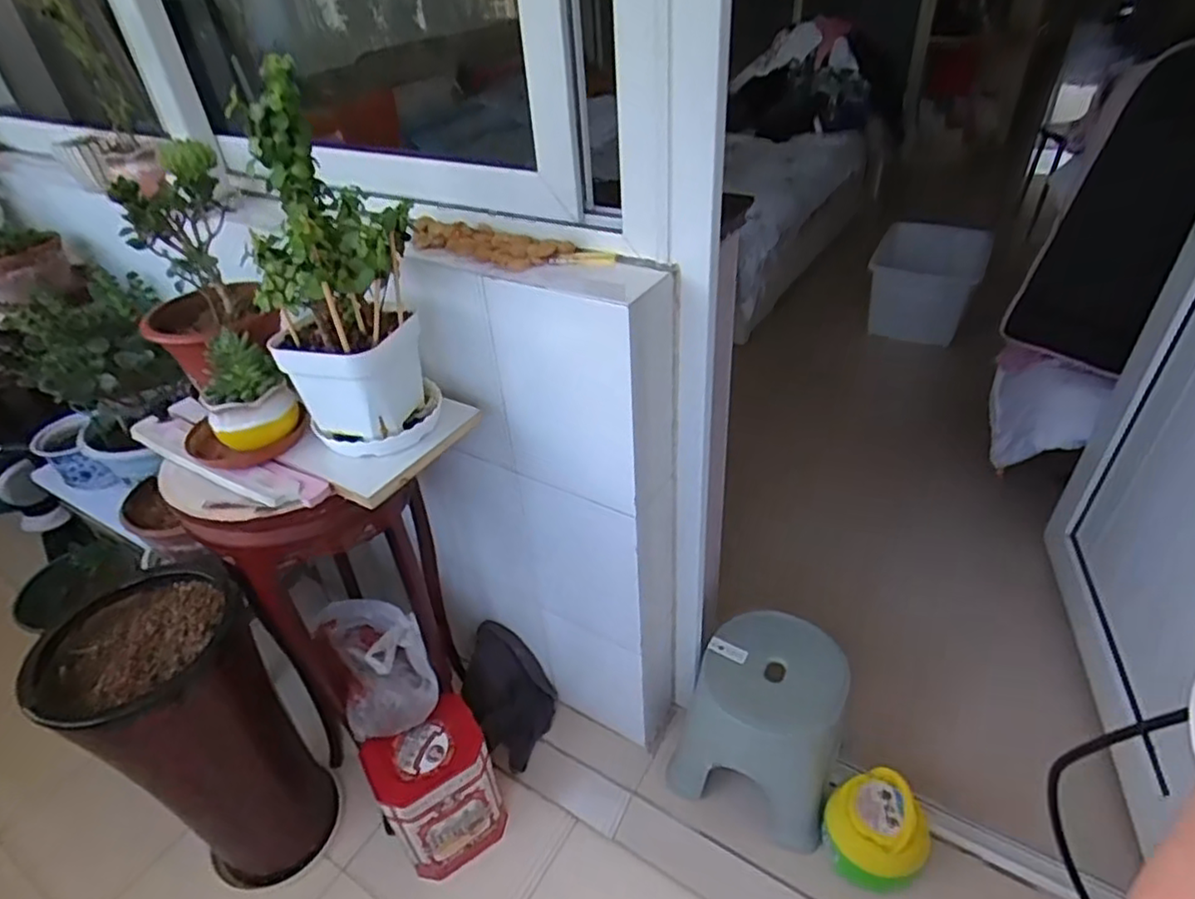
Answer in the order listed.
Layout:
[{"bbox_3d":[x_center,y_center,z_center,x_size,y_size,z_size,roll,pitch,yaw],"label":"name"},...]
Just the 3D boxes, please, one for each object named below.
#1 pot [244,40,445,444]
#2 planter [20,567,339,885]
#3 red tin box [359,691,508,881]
[{"bbox_3d":[-0.285,-0.179,0.736,0.171,0.365,0.138,-18,41,-17],"label":"pot"},{"bbox_3d":[-0.601,0.464,1.055,0.238,0.532,0.244,26,47,32],"label":"planter"},{"bbox_3d":[-0.258,0.567,1.098,0.176,0.258,0.132,-26,43,-25],"label":"red tin box"}]

